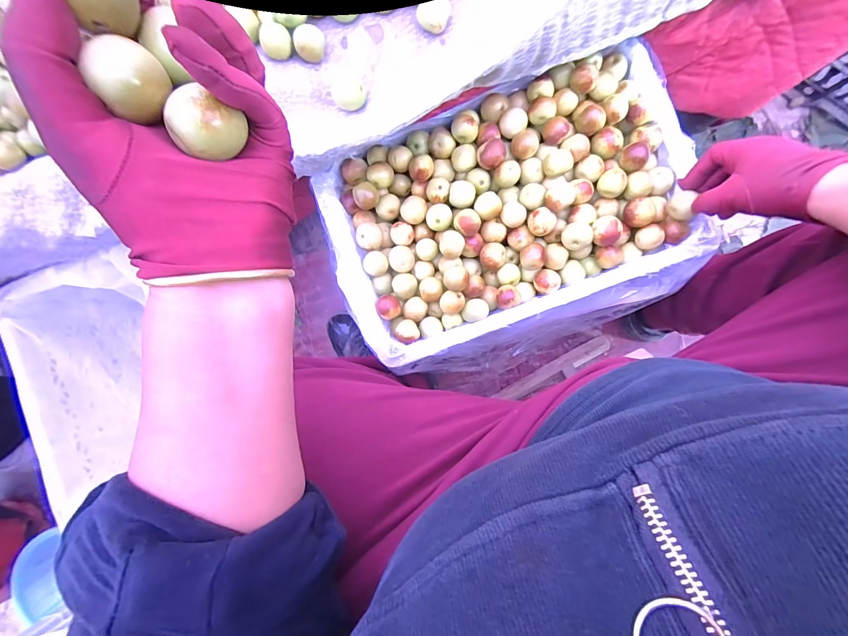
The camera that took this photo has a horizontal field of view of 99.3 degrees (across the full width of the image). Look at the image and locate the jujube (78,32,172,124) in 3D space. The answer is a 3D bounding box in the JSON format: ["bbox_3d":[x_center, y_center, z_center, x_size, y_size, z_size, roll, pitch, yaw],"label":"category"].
[{"bbox_3d":[-0.125,-0.101,0.152,0.024,0.022,0.025,0,94,6],"label":"jujube"}]

